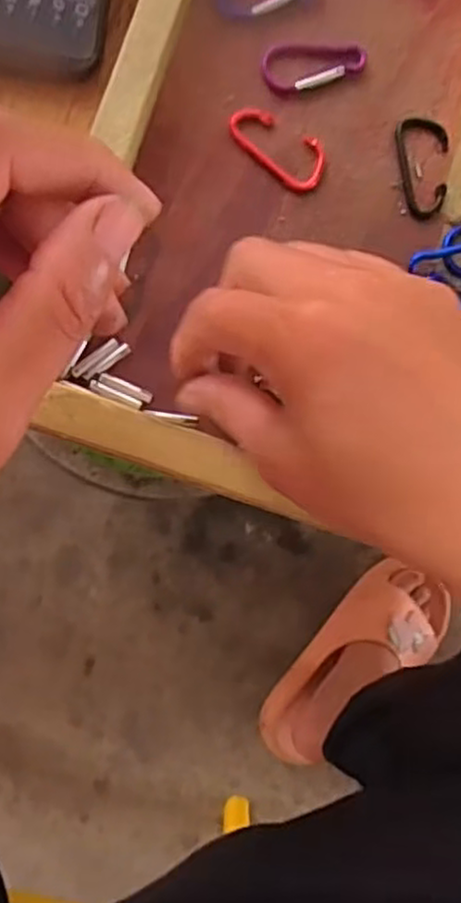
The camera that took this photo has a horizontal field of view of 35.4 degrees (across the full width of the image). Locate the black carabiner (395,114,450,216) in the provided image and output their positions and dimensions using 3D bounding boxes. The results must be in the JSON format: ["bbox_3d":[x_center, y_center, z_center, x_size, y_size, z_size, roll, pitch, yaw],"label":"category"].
[{"bbox_3d":[0.083,-0.122,0.309,0.023,0.004,0.043,-5,88,-7],"label":"black carabiner"}]

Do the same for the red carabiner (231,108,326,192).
[{"bbox_3d":[0.021,-0.128,0.302,0.043,0.004,0.023,41,83,-4],"label":"red carabiner"}]

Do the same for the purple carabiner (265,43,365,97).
[{"bbox_3d":[0.036,-0.165,0.306,0.045,0.004,0.023,-14,89,-7],"label":"purple carabiner"}]

